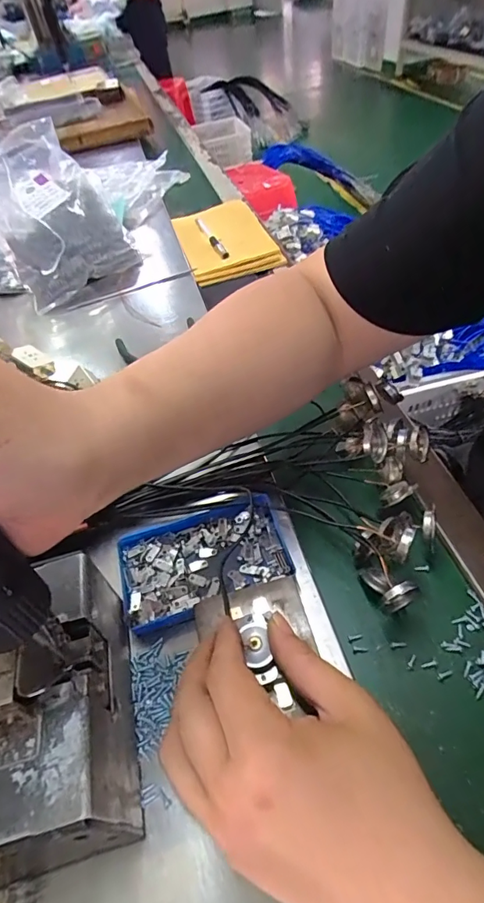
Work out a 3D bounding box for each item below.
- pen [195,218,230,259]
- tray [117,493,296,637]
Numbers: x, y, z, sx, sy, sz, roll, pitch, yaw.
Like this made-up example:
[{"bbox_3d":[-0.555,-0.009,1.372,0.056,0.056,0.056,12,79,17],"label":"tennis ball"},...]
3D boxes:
[{"bbox_3d":[-0.046,-0.325,0.694,0.018,0.009,0.152,-14,46,-10],"label":"pen"},{"bbox_3d":[-0.027,0.076,0.325,0.111,0.026,0.069,-19,49,-8],"label":"tray"}]

